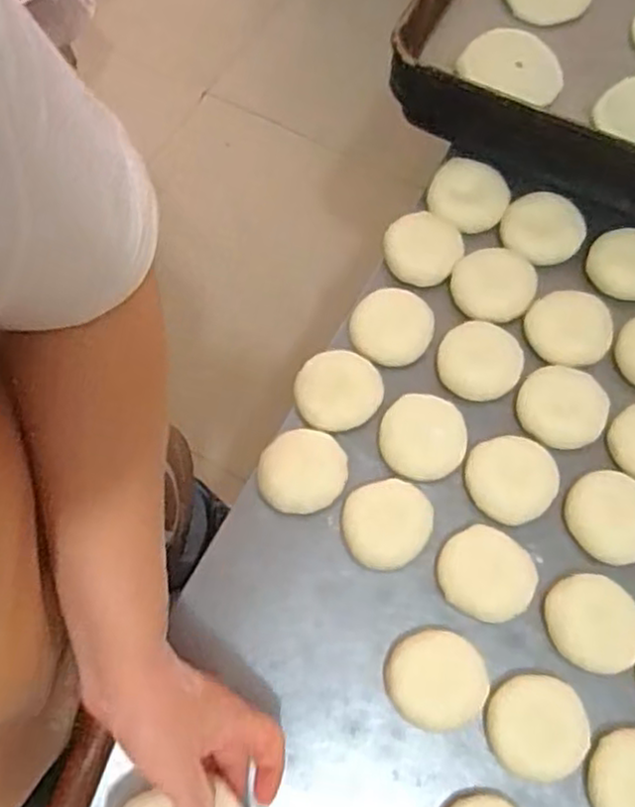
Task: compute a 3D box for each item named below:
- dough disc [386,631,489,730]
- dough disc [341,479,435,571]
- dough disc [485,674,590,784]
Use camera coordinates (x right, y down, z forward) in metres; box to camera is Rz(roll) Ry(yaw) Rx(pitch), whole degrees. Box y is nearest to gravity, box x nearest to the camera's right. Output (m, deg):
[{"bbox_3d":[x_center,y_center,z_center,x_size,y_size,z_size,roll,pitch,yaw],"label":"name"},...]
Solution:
[{"bbox_3d":[0.084,0.196,0.511,0.070,0.011,0.064,0,70,0],"label":"dough disc"},{"bbox_3d":[0.054,0.092,0.550,0.068,0.015,0.062,0,70,0],"label":"dough disc"},{"bbox_3d":[0.153,0.225,0.499,0.065,0.021,0.065,0,70,0],"label":"dough disc"}]

